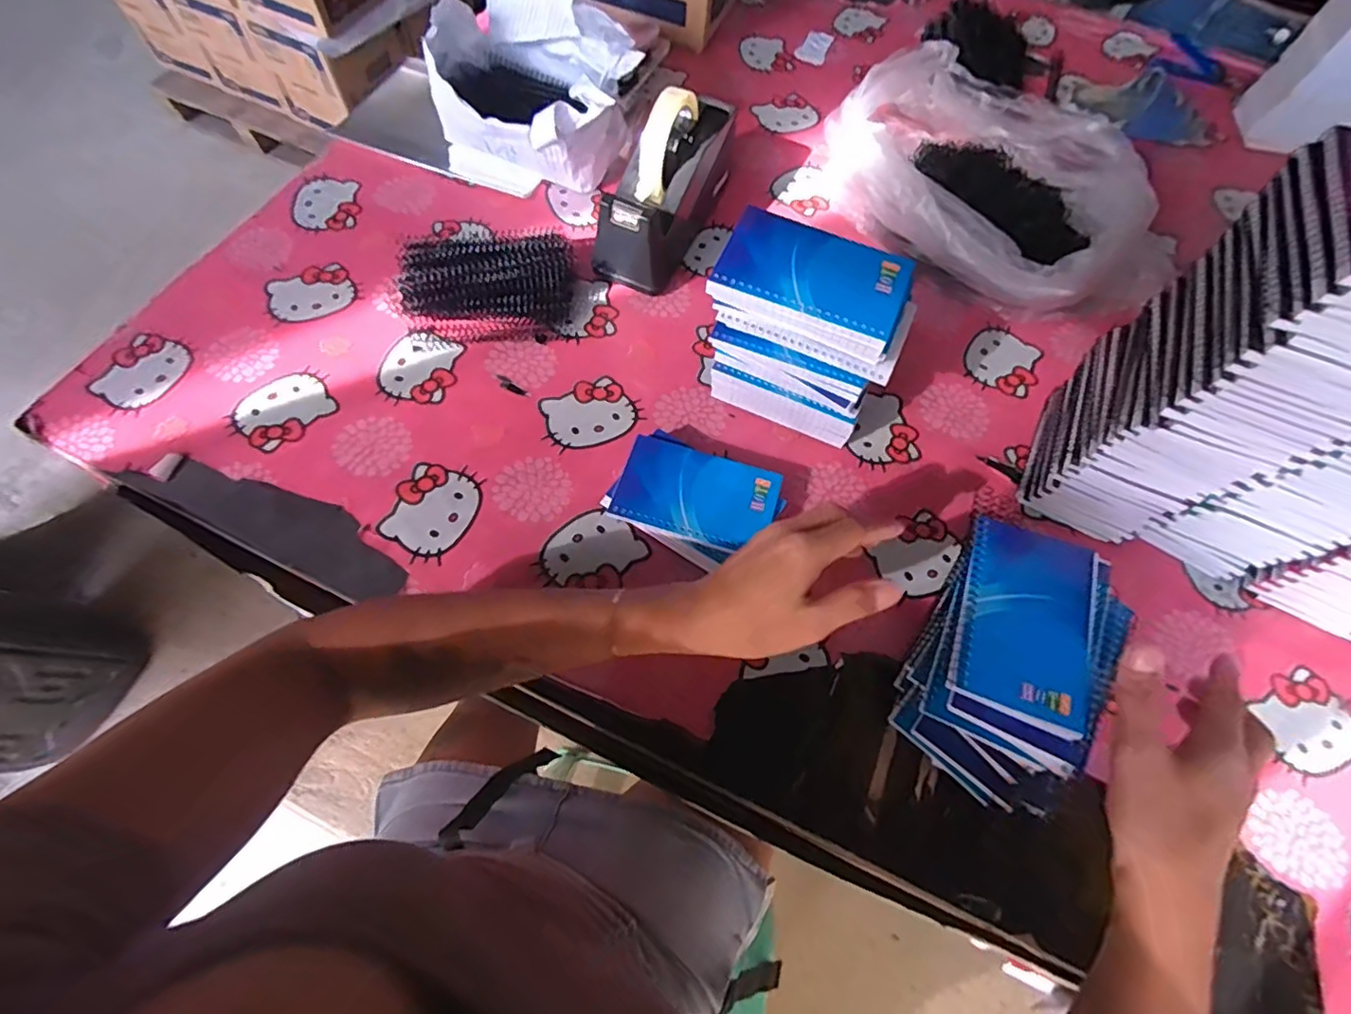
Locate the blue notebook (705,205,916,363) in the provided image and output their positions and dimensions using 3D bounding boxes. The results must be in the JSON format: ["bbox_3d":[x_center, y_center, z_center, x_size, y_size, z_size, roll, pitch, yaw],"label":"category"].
[{"bbox_3d":[0.097,-0.161,0.421,0.127,0.021,0.080,22,66,7],"label":"blue notebook"}]

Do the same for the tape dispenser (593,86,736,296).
[{"bbox_3d":[-0.003,-0.325,0.596,0.075,0.123,0.201,26,66,9],"label":"tape dispenser"}]

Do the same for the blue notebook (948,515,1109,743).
[{"bbox_3d":[0.239,0.077,0.397,0.091,0.005,0.132,21,66,7],"label":"blue notebook"}]

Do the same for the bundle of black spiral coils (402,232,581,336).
[{"bbox_3d":[-0.178,-0.217,0.576,0.167,0.054,0.092,-3,64,-4],"label":"bundle of black spiral coils"}]

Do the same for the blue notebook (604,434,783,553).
[{"bbox_3d":[0.018,-0.010,0.487,0.128,0.008,0.076,16,70,-1],"label":"blue notebook"}]

